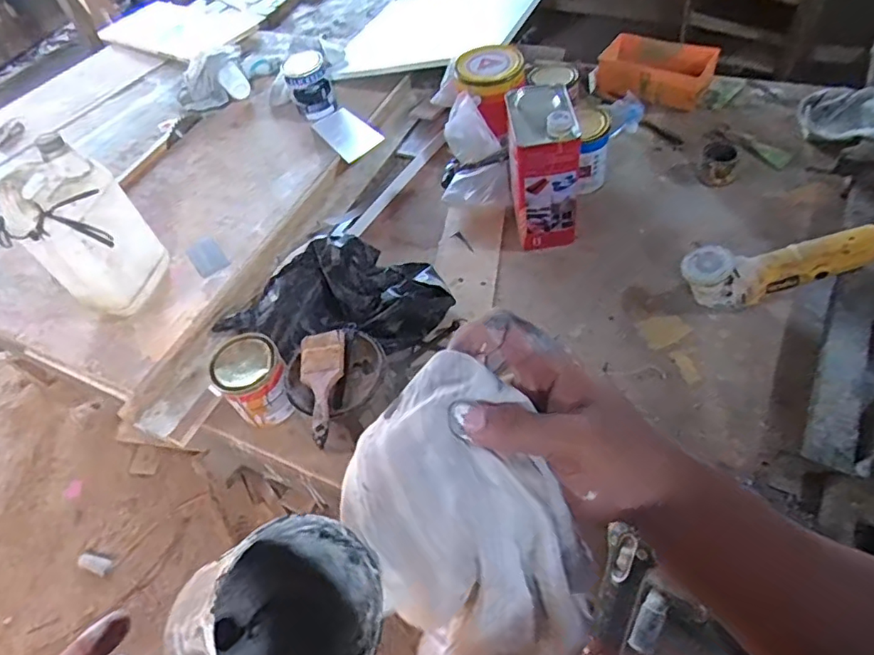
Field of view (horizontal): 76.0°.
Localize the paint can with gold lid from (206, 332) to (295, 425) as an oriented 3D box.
[{"bbox_3d":[-0.289,0.088,0.903,0.109,0.110,0.110,-5,53,7],"label":"paint can with gold lid"}]

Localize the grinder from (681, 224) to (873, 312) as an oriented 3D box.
[{"bbox_3d":[0.550,-0.099,0.898,0.286,0.095,0.073,-13,55,16],"label":"grinder"}]

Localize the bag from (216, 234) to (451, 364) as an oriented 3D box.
[{"bbox_3d":[-0.188,-0.053,0.996,0.423,0.109,0.200,-3,54,9],"label":"bag"}]

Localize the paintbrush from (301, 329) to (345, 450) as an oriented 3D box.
[{"bbox_3d":[-0.167,0.081,0.813,0.063,0.023,0.191,-10,51,3],"label":"paintbrush"}]

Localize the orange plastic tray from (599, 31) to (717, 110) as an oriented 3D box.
[{"bbox_3d":[0.480,-0.574,1.263,0.087,0.127,0.243,-37,46,-19],"label":"orange plastic tray"}]

